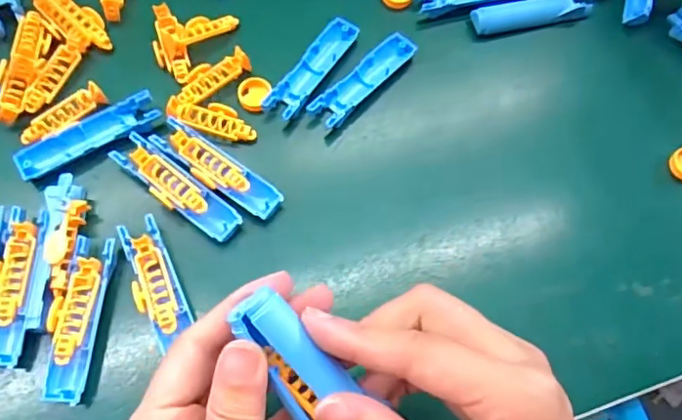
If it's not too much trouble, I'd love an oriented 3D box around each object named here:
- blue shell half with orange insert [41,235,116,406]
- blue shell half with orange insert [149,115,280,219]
[{"bbox_3d":[-0.125,0.050,0.262,0.020,0.013,0.076,5,67,0],"label":"blue shell half with orange insert"},{"bbox_3d":[-0.066,-0.022,0.291,0.076,0.007,0.020,34,70,11],"label":"blue shell half with orange insert"}]

